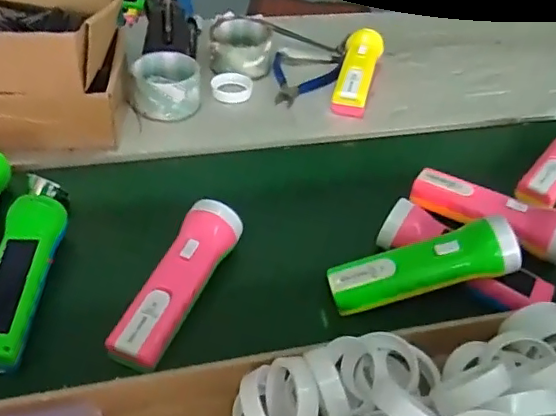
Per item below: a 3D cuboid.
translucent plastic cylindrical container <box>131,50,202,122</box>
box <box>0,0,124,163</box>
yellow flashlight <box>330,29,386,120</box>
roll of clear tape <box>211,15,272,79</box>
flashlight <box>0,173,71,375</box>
[{"bbox_3d":[-0.138,-0.150,0.718,0.082,0.048,0.090,-3,45,-8],"label":"translucent plastic cylindrical container"},{"bbox_3d":[-0.295,-0.180,0.656,0.221,0.135,0.211,-2,44,-6],"label":"box"},{"bbox_3d":[0.106,-0.182,0.774,0.049,0.040,0.166,13,45,9],"label":"yellow flashlight"},{"bbox_3d":[-0.049,-0.219,0.790,0.081,0.042,0.093,3,44,-1],"label":"roll of clear tape"},{"bbox_3d":[-0.220,0.045,0.506,0.049,0.043,0.204,2,44,-2],"label":"flashlight"}]

